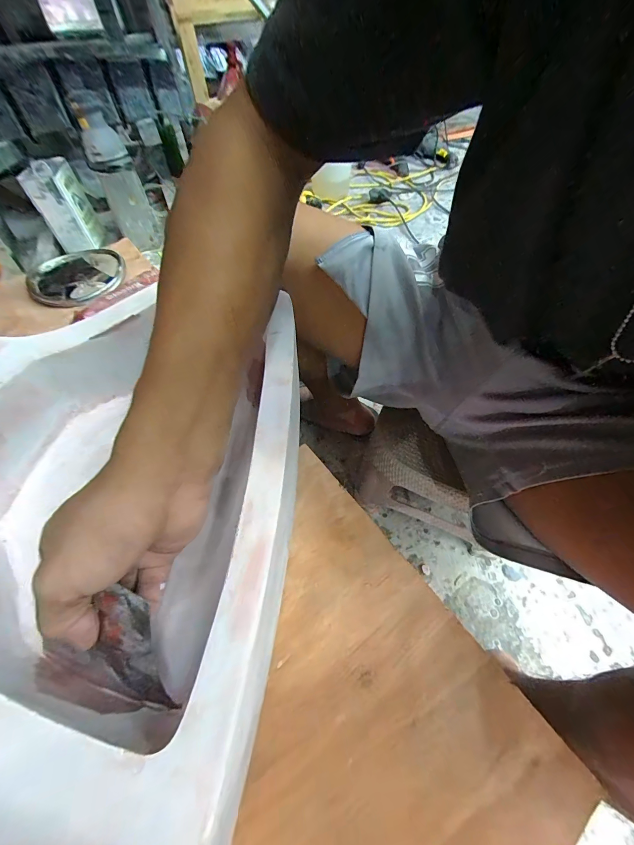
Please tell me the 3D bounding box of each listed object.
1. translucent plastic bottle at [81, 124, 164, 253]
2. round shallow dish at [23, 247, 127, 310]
[{"bbox_3d":[-0.624,-0.741,1.083,0.125,0.315,0.142,-24,58,-14],"label":"translucent plastic bottle"},{"bbox_3d":[-0.413,-0.256,0.572,0.147,0.023,0.155,-2,59,3],"label":"round shallow dish"}]

